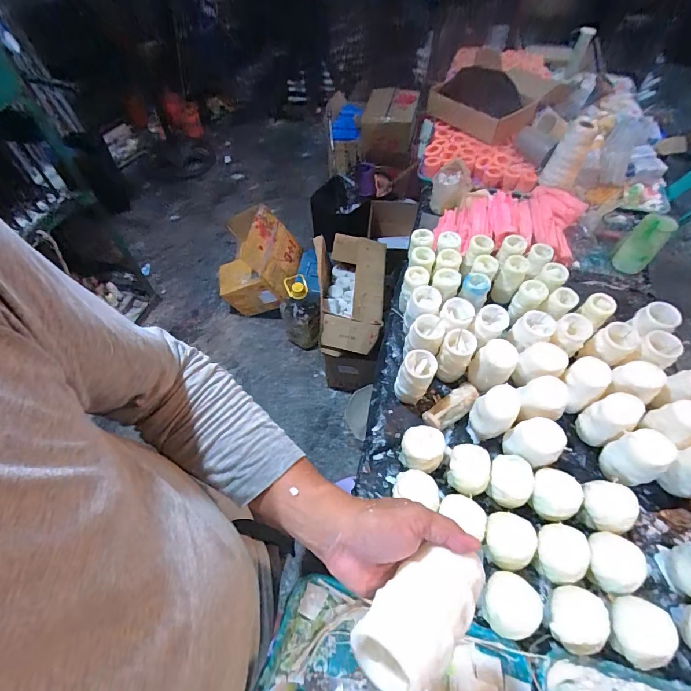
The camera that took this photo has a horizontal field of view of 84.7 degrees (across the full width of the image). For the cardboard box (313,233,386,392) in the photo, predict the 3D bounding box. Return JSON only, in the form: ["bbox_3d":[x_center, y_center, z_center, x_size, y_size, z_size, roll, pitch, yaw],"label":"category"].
[{"bbox_3d":[0.011,-0.093,1.426,0.241,0.443,0.442,3,56,3],"label":"cardboard box"}]

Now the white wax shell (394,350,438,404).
[{"bbox_3d":[0.129,0.064,0.704,0.061,0.111,0.065,20,59,14],"label":"white wax shell"}]

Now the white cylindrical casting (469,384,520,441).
[{"bbox_3d":[0.266,0.114,0.674,0.071,0.085,0.083,38,65,23],"label":"white cylindrical casting"}]

